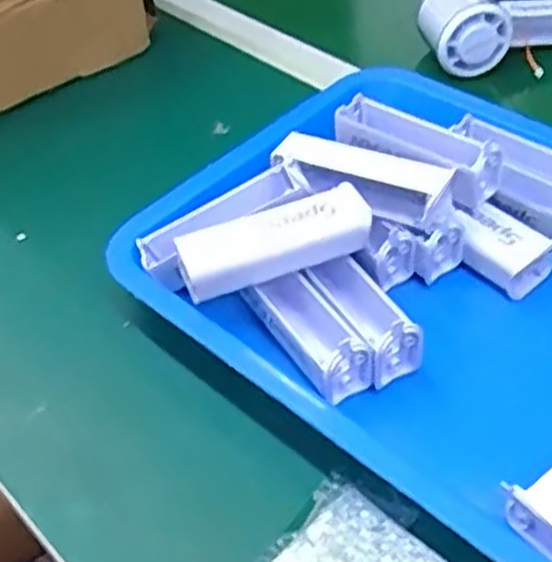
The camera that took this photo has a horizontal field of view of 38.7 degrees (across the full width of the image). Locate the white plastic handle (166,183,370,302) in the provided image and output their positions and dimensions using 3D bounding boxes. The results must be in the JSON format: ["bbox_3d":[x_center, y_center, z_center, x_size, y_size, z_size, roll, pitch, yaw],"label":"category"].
[{"bbox_3d":[-0.001,-0.020,0.415,0.102,0.026,0.029,-17,47,-11],"label":"white plastic handle"}]

